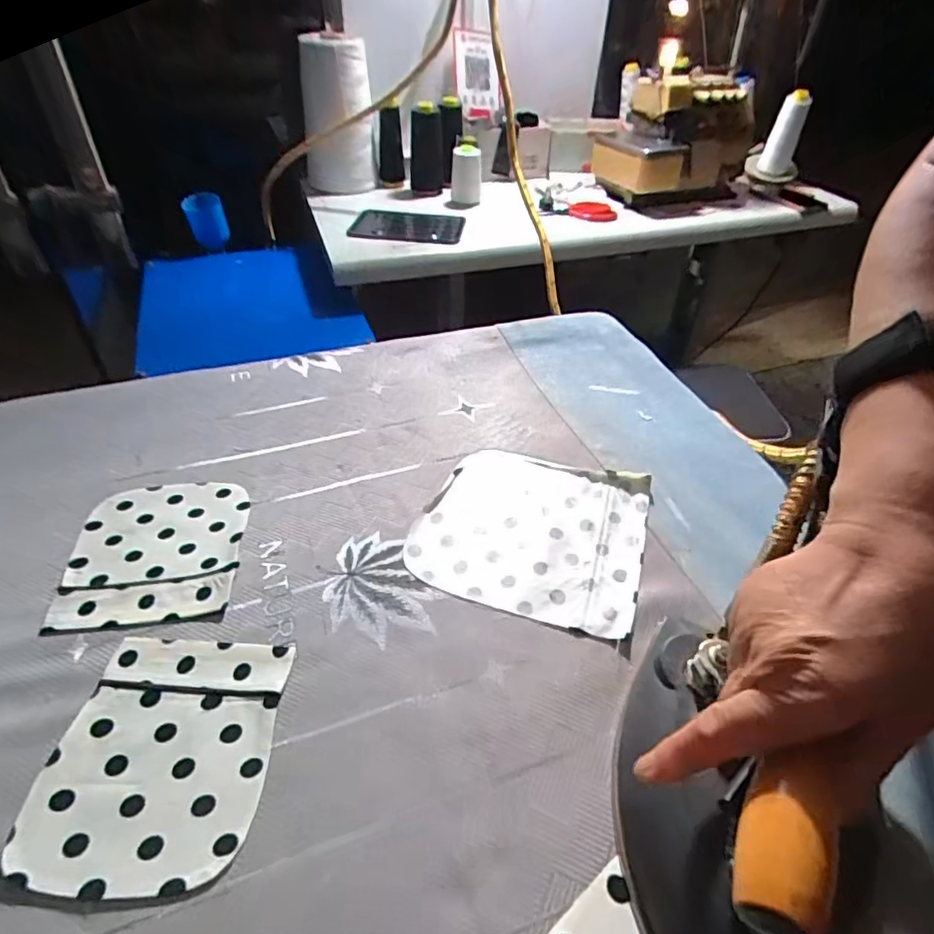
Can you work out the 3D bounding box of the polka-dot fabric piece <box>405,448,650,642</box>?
[{"bbox_3d":[0.053,0.046,0.461,0.171,0.007,0.162,14,44,13],"label":"polka-dot fabric piece"}]

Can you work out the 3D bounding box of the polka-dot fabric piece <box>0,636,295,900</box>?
[{"bbox_3d":[-0.172,0.161,0.330,0.116,0.005,0.136,3,42,2],"label":"polka-dot fabric piece"}]

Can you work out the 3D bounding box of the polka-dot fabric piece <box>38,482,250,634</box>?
[{"bbox_3d":[-0.235,0.061,0.439,0.120,0.005,0.138,-5,42,-7],"label":"polka-dot fabric piece"}]

